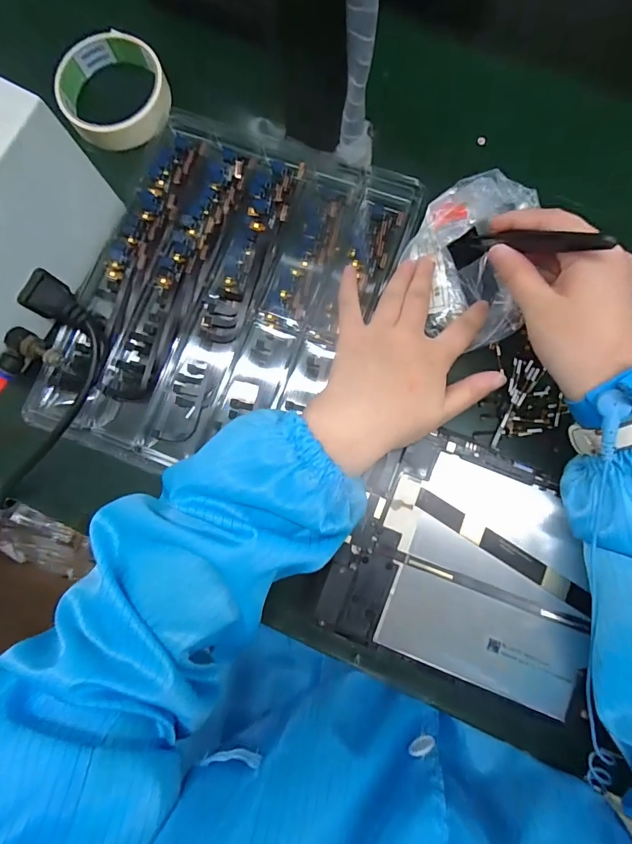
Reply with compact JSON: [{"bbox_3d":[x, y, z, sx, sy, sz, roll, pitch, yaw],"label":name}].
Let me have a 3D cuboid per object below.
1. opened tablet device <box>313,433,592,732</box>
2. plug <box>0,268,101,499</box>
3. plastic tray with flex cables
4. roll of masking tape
[{"bbox_3d":[0.106,0.095,0.273,0.170,0.016,0.145,21,81,5],"label":"opened tablet device"},{"bbox_3d":[-0.193,-0.019,0.304,0.058,0.027,0.171,13,96,3],"label":"plug"},{"bbox_3d":[-0.066,-0.095,0.319,0.210,0.027,0.269,21,81,5],"label":"plastic tray with flex cables"},{"bbox_3d":[-0.163,-0.268,0.331,0.084,0.021,0.084,0,82,1],"label":"roll of masking tape"}]

